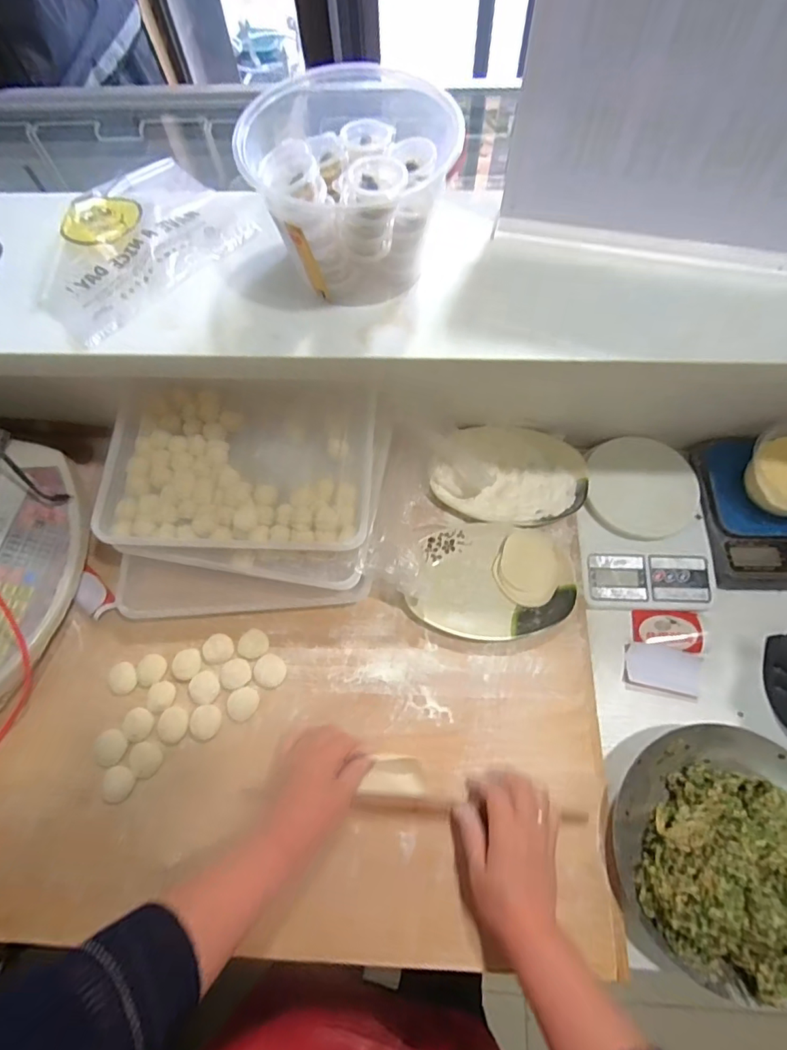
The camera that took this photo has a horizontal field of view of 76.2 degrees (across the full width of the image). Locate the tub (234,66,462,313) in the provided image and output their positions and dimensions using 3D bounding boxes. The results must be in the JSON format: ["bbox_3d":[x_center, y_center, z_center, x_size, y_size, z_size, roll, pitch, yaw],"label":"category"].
[{"bbox_3d":[-0.038,-0.264,0.411,0.135,0.111,0.127,-1,67,1],"label":"tub"}]

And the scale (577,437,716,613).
[{"bbox_3d":[0.311,-0.006,0.626,0.155,0.035,0.215,1,68,3],"label":"scale"}]

